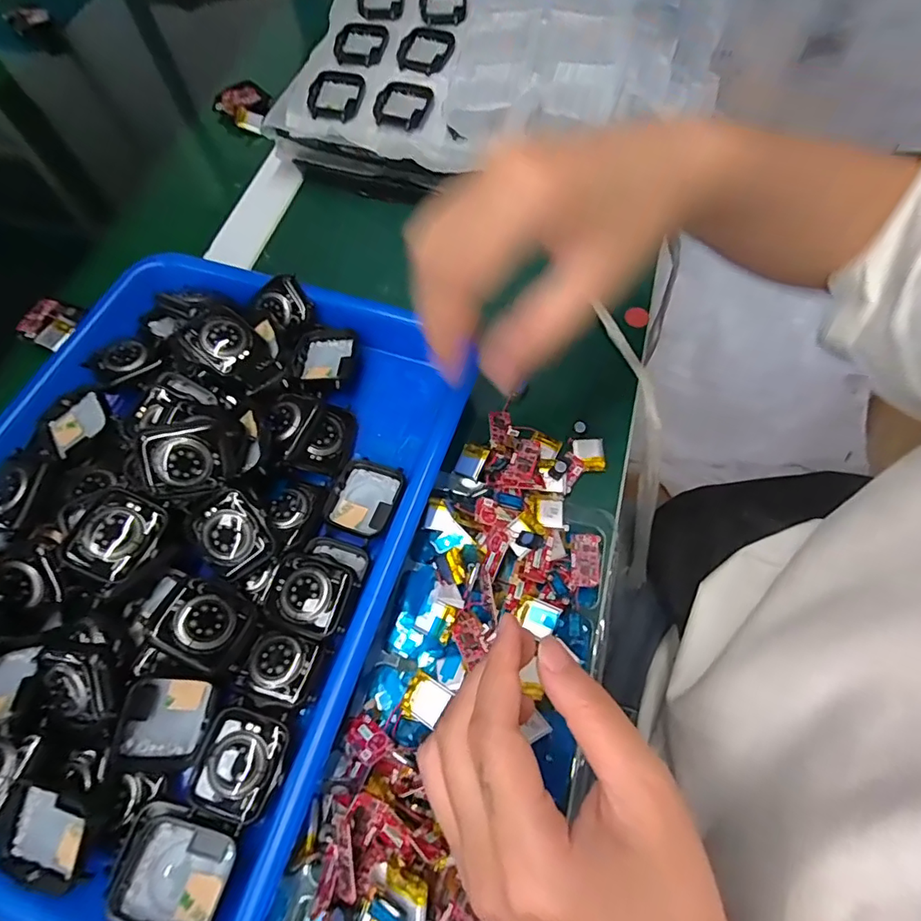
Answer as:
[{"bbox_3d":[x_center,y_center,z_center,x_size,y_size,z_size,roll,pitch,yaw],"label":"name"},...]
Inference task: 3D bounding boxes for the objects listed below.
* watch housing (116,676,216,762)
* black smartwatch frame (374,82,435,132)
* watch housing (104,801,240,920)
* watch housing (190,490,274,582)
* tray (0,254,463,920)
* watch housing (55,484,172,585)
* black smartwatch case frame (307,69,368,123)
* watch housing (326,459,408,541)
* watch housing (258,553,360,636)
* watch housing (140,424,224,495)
[{"bbox_3d":[-0.131,0.115,0.232,0.034,0.010,0.038,14,82,-26],"label":"watch housing"},{"bbox_3d":[-0.042,-0.256,0.369,0.036,0.008,0.045,17,67,9],"label":"black smartwatch frame"},{"bbox_3d":[-0.119,0.165,0.209,0.047,0.015,0.038,12,66,7],"label":"watch housing"},{"bbox_3d":[-0.113,0.037,0.255,0.034,0.009,0.039,-39,93,-8],"label":"watch housing"},{"bbox_3d":[-0.155,0.028,0.266,0.249,0.048,0.323,16,67,8],"label":"tray"},{"bbox_3d":[-0.163,0.035,0.244,0.035,0.010,0.039,30,62,-8],"label":"watch housing"},{"bbox_3d":[-0.091,-0.267,0.377,0.036,0.007,0.047,9,66,6],"label":"black smartwatch case frame"},{"bbox_3d":[-0.052,0.021,0.286,0.035,0.007,0.043,17,67,9],"label":"watch housing"},{"bbox_3d":[-0.073,0.066,0.256,0.040,0.016,0.035,17,67,9],"label":"watch housing"},{"bbox_3d":[-0.137,0.000,0.253,0.036,0.009,0.034,-6,106,-15],"label":"watch housing"}]

